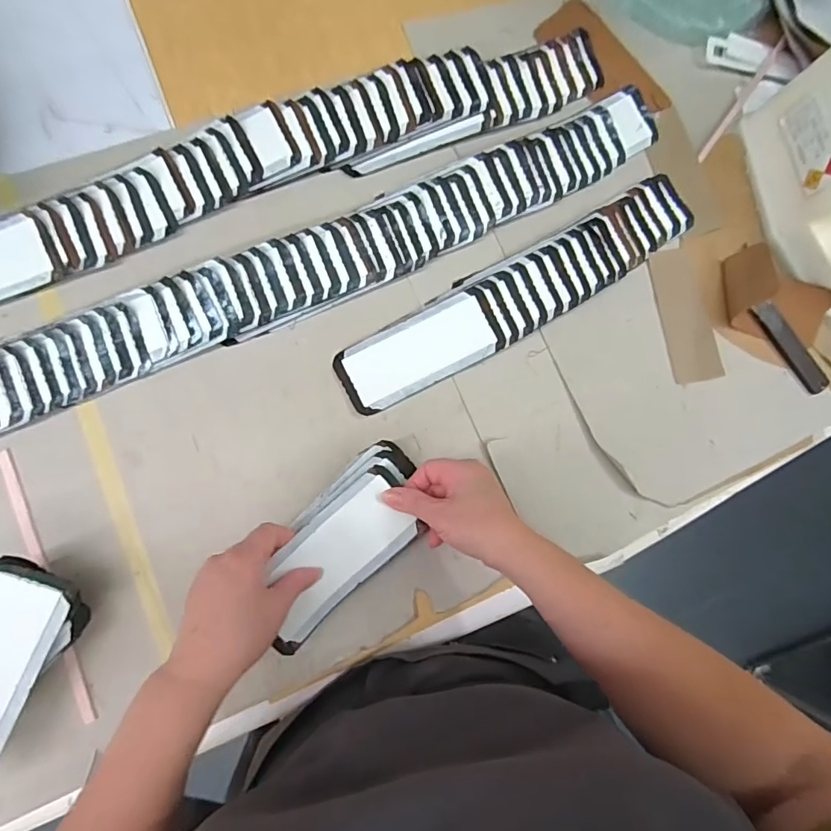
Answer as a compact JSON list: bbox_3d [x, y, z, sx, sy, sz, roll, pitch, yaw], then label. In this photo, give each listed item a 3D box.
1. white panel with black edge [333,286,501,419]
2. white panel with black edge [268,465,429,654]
[{"bbox_3d":[0.004,-0.064,0.495,0.161,0.015,0.072,-28,89,-9],"label":"white panel with black edge"},{"bbox_3d":[-0.066,0.117,0.425,0.153,0.026,0.071,-40,91,-9],"label":"white panel with black edge"}]

